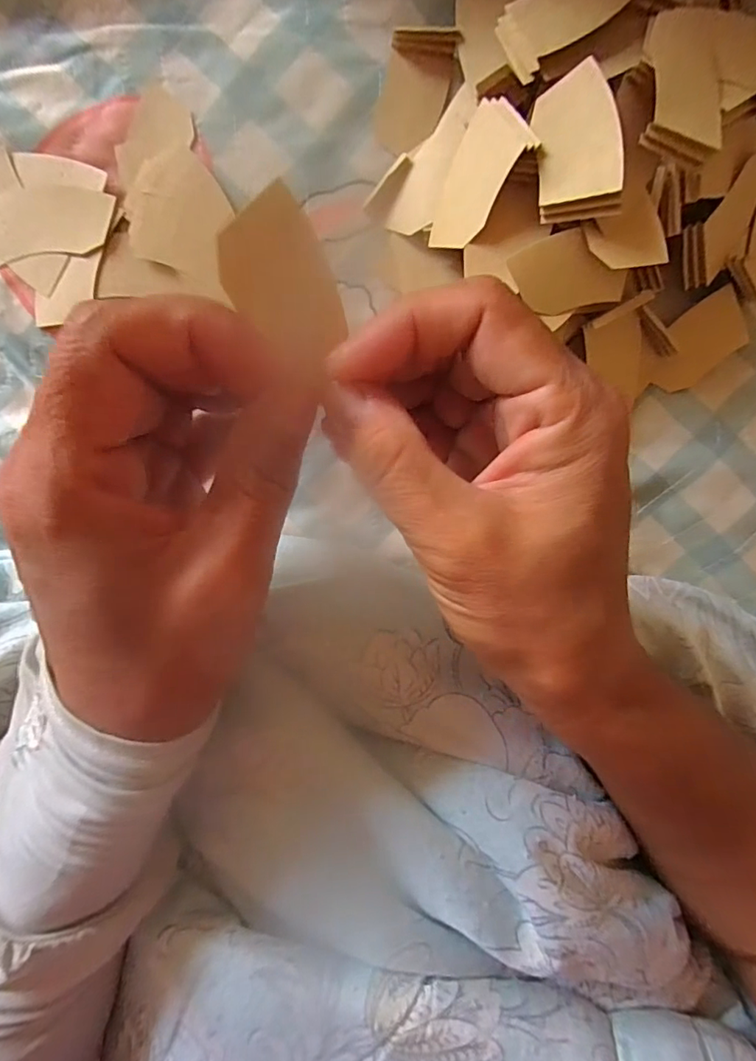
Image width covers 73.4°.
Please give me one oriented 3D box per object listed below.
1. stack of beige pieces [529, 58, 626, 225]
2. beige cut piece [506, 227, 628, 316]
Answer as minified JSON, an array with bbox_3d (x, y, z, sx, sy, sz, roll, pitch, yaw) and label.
[{"bbox_3d":[0.067,-0.129,0.171,0.026,0.007,0.046,-6,91,26],"label":"stack of beige pieces"},{"bbox_3d":[0.070,-0.095,0.186,0.041,0.004,0.026,-14,110,-1],"label":"beige cut piece"}]

